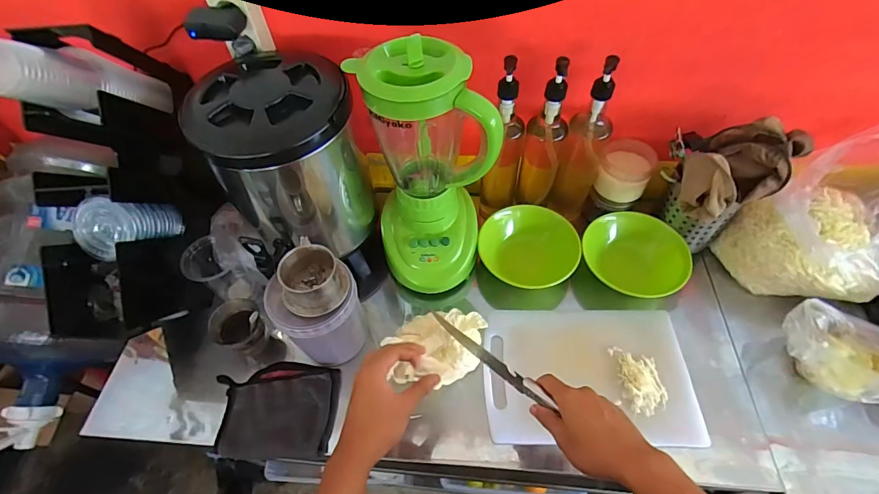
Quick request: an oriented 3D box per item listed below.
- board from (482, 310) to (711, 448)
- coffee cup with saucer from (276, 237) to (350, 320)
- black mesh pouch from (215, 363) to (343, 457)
[{"bbox_3d":[0.224,0.188,0.633,0.301,0.009,0.205,1,54,3],"label":"board"},{"bbox_3d":[-0.169,0.044,0.564,0.075,0.076,0.084,23,59,18],"label":"coffee cup with saucer"},{"bbox_3d":[-0.245,0.243,0.619,0.180,0.020,0.132,-1,54,2],"label":"black mesh pouch"}]

